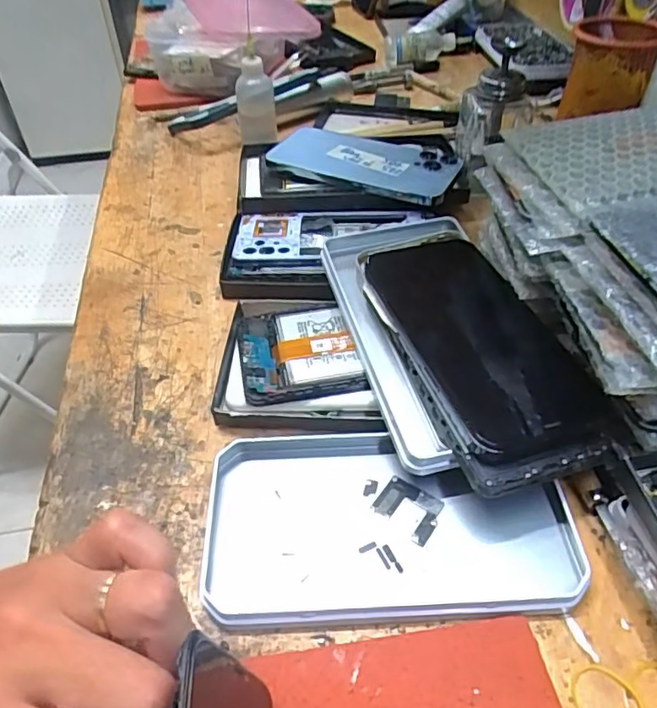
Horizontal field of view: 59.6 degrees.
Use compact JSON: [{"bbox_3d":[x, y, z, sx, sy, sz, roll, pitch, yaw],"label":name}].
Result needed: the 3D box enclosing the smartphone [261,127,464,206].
[{"bbox_3d":[0.033,-0.170,0.493,0.158,0.014,0.076,18,57,13],"label":"smartphone"}]

